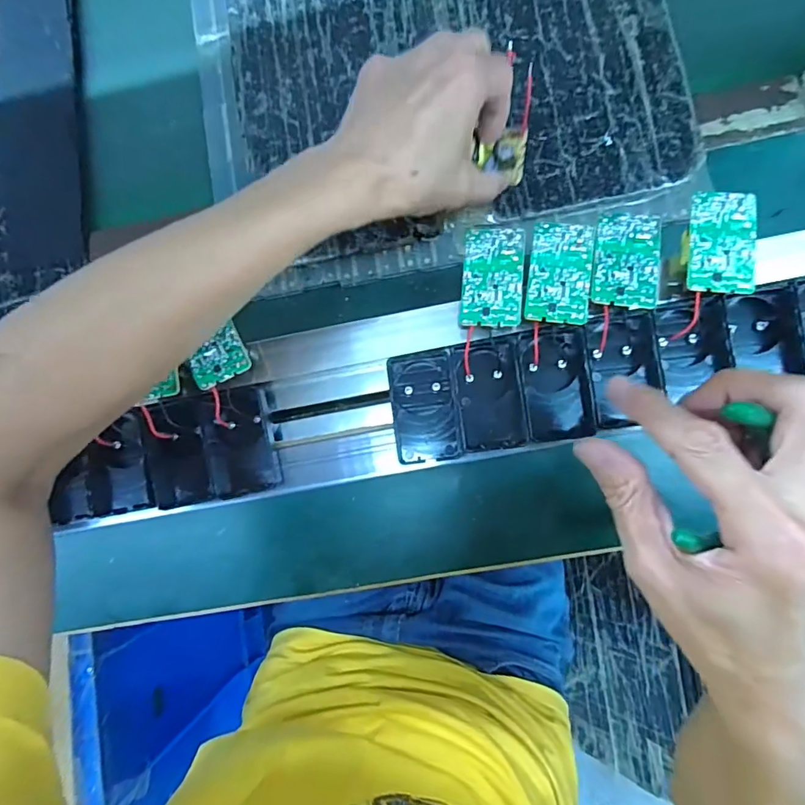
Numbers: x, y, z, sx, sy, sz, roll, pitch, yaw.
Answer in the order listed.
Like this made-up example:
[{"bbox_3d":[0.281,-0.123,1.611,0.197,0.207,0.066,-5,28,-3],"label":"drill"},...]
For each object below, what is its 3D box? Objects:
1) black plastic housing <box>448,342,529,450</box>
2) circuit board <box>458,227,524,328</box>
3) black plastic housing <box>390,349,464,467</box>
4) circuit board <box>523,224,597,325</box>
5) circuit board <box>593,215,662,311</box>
[{"bbox_3d":[0.059,-0.005,0.321,0.043,0.016,0.070,-8,82,5],"label":"black plastic housing"},{"bbox_3d":[0.057,-0.080,0.304,0.037,0.008,0.063,5,84,7],"label":"circuit board"},{"bbox_3d":[0.016,0.003,0.327,0.043,0.019,0.072,-6,82,6],"label":"black plastic housing"},{"bbox_3d":[0.098,-0.081,0.297,0.038,0.004,0.063,8,84,7],"label":"circuit board"},{"bbox_3d":[0.137,-0.088,0.292,0.037,0.006,0.062,9,84,7],"label":"circuit board"}]

